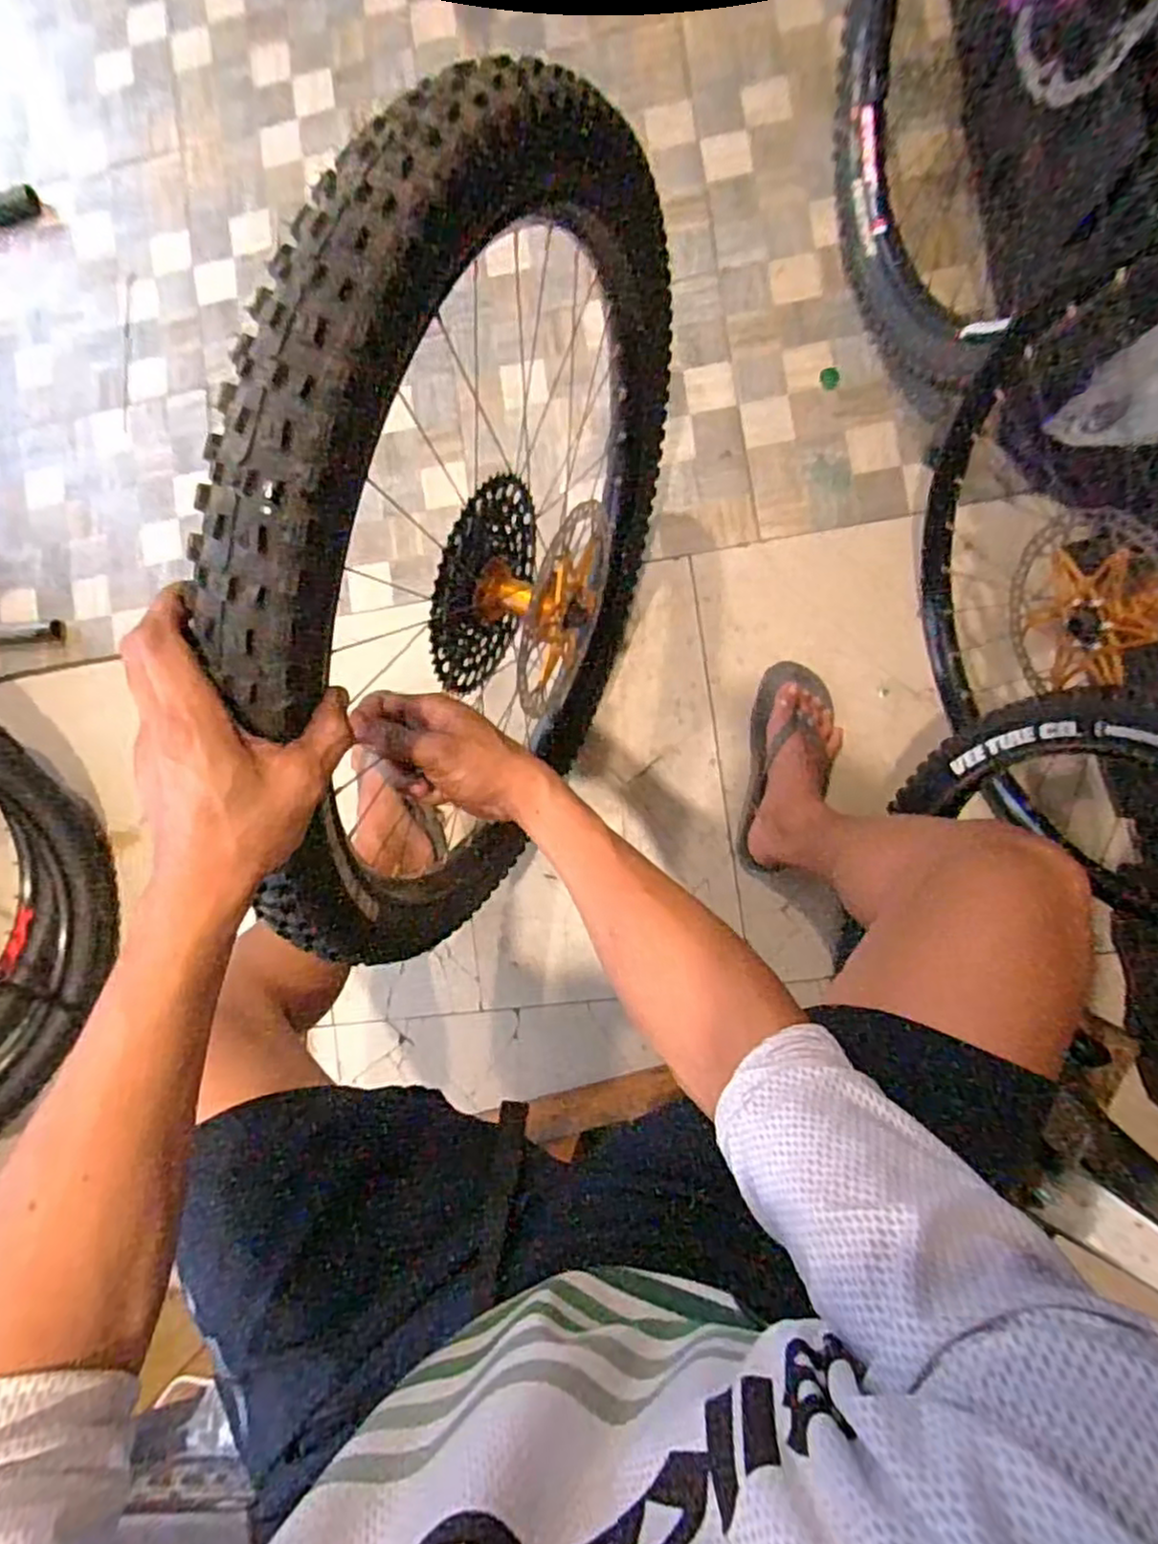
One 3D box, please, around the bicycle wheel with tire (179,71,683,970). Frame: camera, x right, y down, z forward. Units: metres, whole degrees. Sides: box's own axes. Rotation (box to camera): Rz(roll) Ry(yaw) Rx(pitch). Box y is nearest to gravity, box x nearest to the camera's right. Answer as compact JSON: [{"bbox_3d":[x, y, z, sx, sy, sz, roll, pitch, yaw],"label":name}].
[{"bbox_3d":[-0.070,-0.144,0.640,0.113,0.675,0.684,20,90,7],"label":"bicycle wheel with tire"}]

